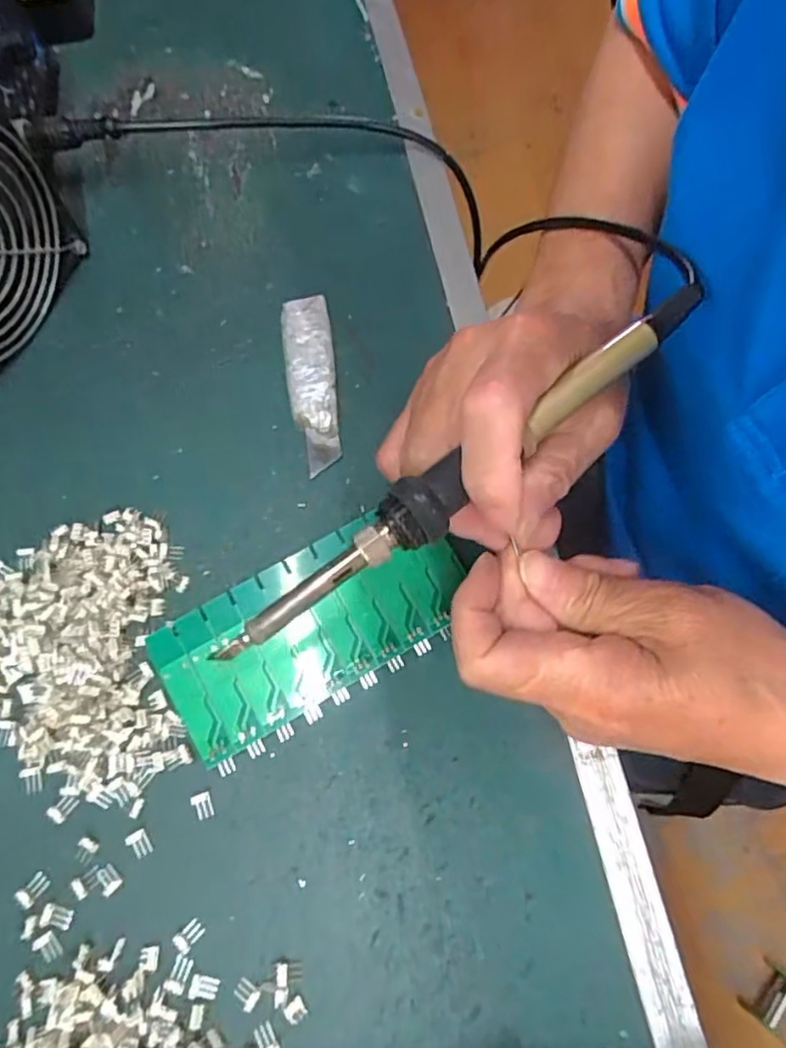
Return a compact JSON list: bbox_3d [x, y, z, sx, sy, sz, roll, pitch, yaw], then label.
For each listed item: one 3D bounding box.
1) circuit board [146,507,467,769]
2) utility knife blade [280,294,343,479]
[{"bbox_3d":[-0.035,0.044,0.282,0.134,0.016,0.062,-29,74,-9],"label":"circuit board"},{"bbox_3d":[-0.042,-0.073,0.323,0.025,0.004,0.095,-7,78,1],"label":"utility knife blade"}]

